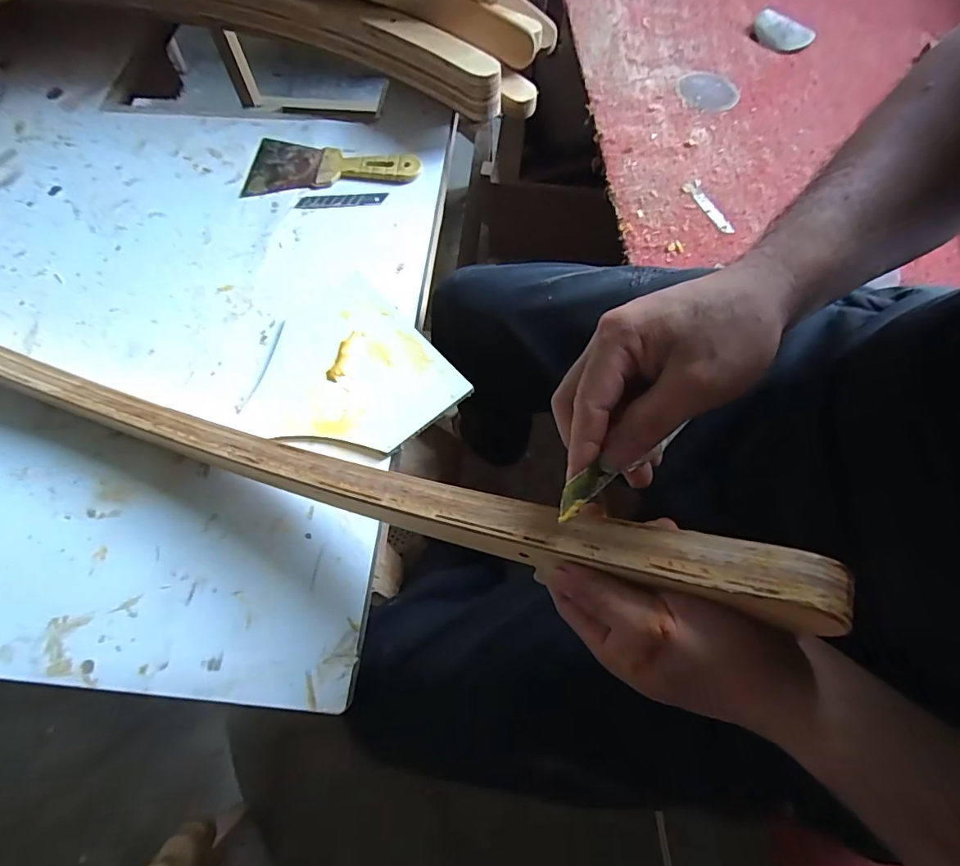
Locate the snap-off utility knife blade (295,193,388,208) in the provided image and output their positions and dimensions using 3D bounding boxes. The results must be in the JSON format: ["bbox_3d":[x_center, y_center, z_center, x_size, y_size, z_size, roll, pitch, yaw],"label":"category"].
[{"bbox_3d":[-0.157,-0.262,0.549,0.100,0.004,0.018,-3,75,-1],"label":"snap-off utility knife blade"}]

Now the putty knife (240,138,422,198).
[{"bbox_3d":[-0.172,-0.318,0.570,0.202,0.012,0.089,2,65,3],"label":"putty knife"}]

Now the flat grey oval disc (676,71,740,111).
[{"bbox_3d":[0.351,-0.526,0.745,0.089,0.005,0.094,3,66,3],"label":"flat grey oval disc"}]

